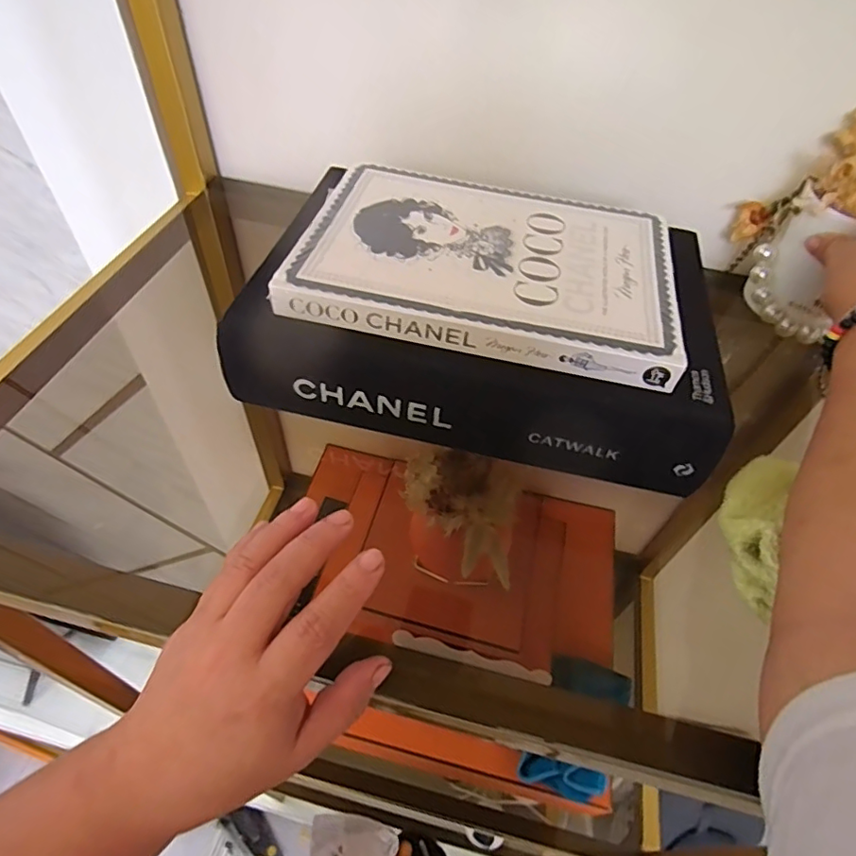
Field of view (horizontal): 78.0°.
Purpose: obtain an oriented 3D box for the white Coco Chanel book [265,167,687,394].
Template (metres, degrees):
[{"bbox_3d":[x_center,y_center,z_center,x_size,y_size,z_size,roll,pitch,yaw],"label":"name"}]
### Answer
[{"bbox_3d":[0.037,-0.103,0.328,0.219,0.020,0.148,12,51,5],"label":"white Coco Chanel book"}]

